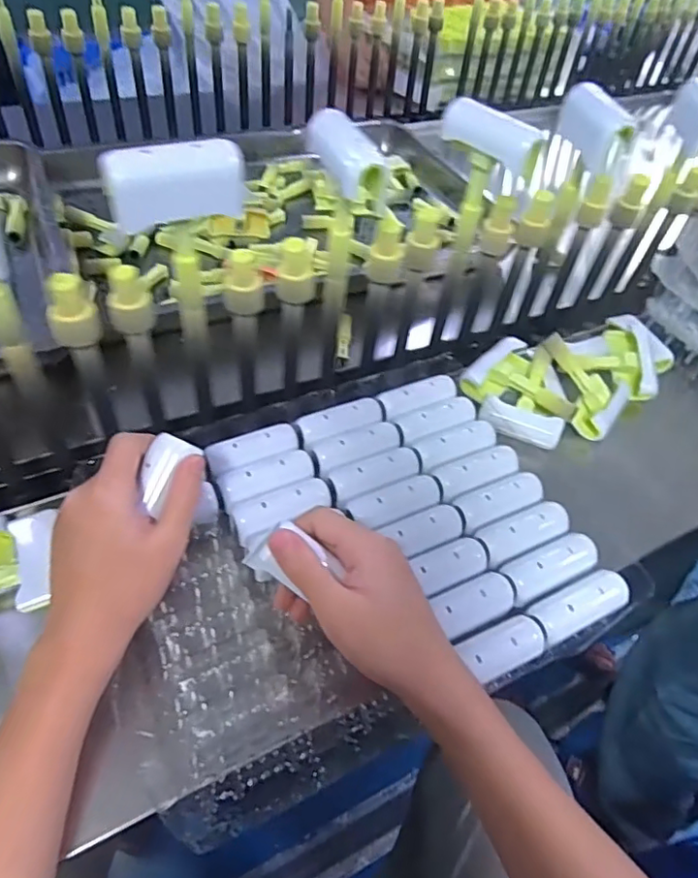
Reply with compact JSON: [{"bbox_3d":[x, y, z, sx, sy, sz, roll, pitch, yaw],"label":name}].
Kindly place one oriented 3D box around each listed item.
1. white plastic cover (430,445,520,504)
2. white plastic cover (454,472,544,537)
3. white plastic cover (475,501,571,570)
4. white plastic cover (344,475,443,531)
[{"bbox_3d":[0.107,0.026,0.489,0.073,0.014,0.032,-18,53,-21],"label":"white plastic cover"},{"bbox_3d":[0.121,0.049,0.471,0.072,0.015,0.032,-18,53,-20],"label":"white plastic cover"},{"bbox_3d":[0.136,0.071,0.456,0.073,0.014,0.031,-18,53,-21],"label":"white plastic cover"},{"bbox_3d":[0.041,0.049,0.460,0.078,0.011,0.033,-17,53,-20],"label":"white plastic cover"}]

